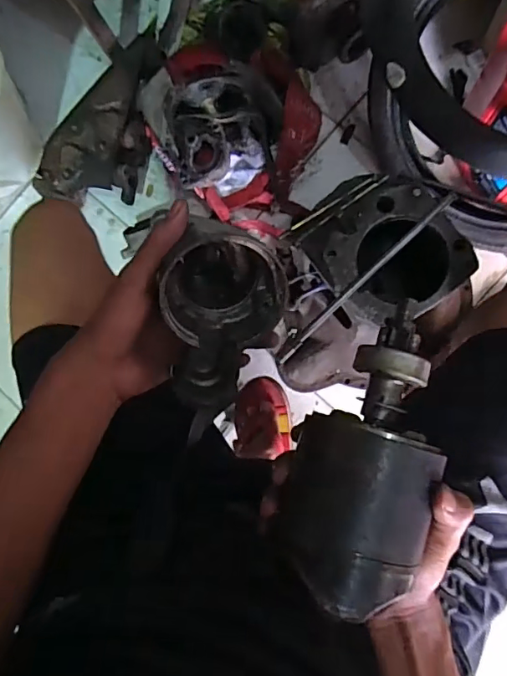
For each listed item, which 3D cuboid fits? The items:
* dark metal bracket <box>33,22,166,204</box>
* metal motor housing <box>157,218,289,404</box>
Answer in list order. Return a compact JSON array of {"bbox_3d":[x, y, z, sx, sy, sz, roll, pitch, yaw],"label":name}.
[{"bbox_3d":[-0.270,-0.393,0.941,0.168,0.085,0.335,14,87,8],"label":"dark metal bracket"},{"bbox_3d":[-0.019,-0.015,0.374,0.083,0.082,0.129,2,86,7],"label":"metal motor housing"}]

